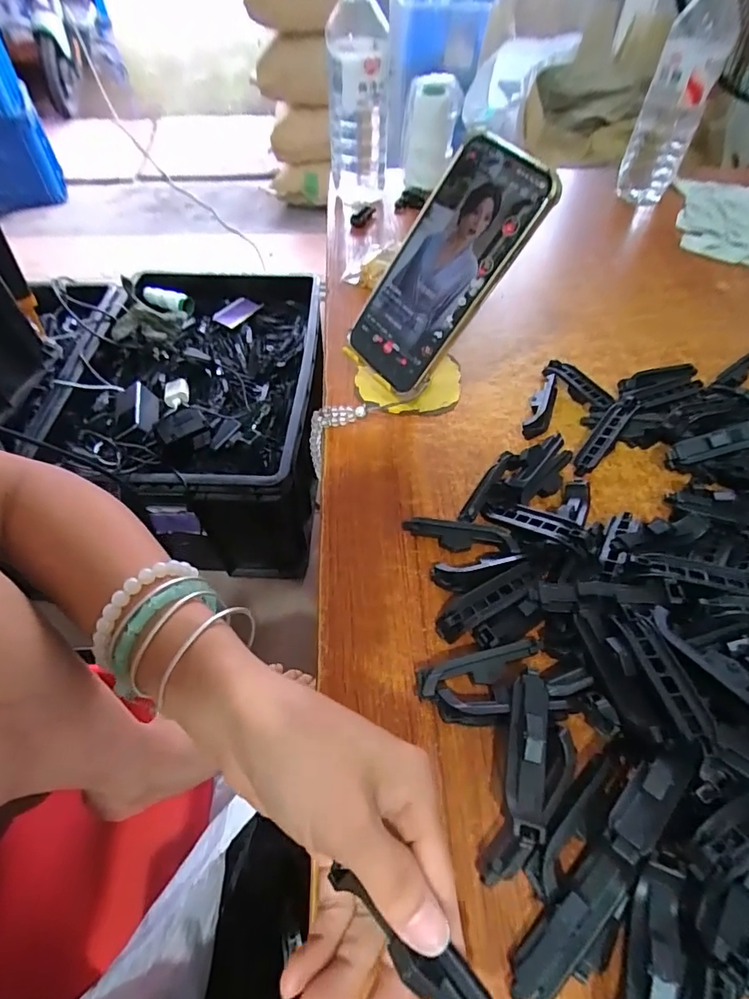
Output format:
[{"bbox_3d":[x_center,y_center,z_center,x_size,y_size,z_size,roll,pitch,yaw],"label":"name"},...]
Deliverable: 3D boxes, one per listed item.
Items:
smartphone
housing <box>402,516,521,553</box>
[{"bbox_3d":[0.048,-0.162,0.347,0.077,0.166,0.010,49,26,24],"label":"smartphone"},{"bbox_3d":[0.055,0.025,0.319,0.072,0.018,0.015,9,53,7],"label":"housing"}]

